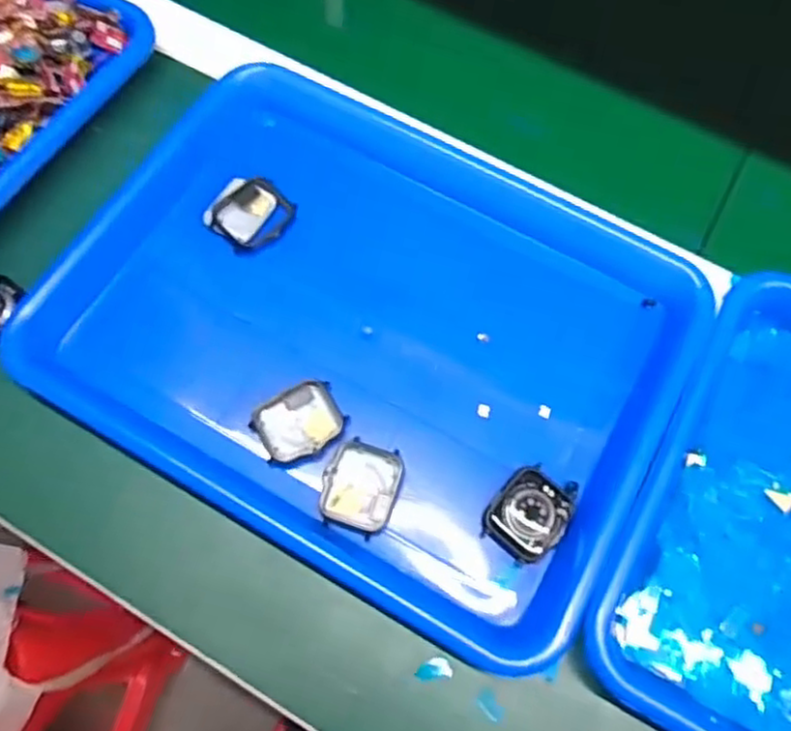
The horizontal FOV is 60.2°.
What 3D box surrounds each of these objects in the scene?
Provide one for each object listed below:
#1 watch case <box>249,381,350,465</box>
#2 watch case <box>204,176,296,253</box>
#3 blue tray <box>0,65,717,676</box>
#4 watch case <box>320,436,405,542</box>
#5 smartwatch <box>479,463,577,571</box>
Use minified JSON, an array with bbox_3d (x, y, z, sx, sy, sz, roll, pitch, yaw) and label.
[{"bbox_3d":[-0.052,0.030,0.371,0.046,0.005,0.036,-28,73,-12],"label":"watch case"},{"bbox_3d":[-0.090,-0.094,0.423,0.043,0.009,0.046,38,73,11],"label":"watch case"},{"bbox_3d":[-0.012,-0.022,0.384,0.326,0.031,0.253,28,71,8],"label":"blue tray"},{"bbox_3d":[-0.018,0.064,0.358,0.039,0.004,0.046,16,70,4],"label":"watch case"},{"bbox_3d":[0.071,0.076,0.355,0.038,0.009,0.049,36,72,11],"label":"smartwatch"}]

